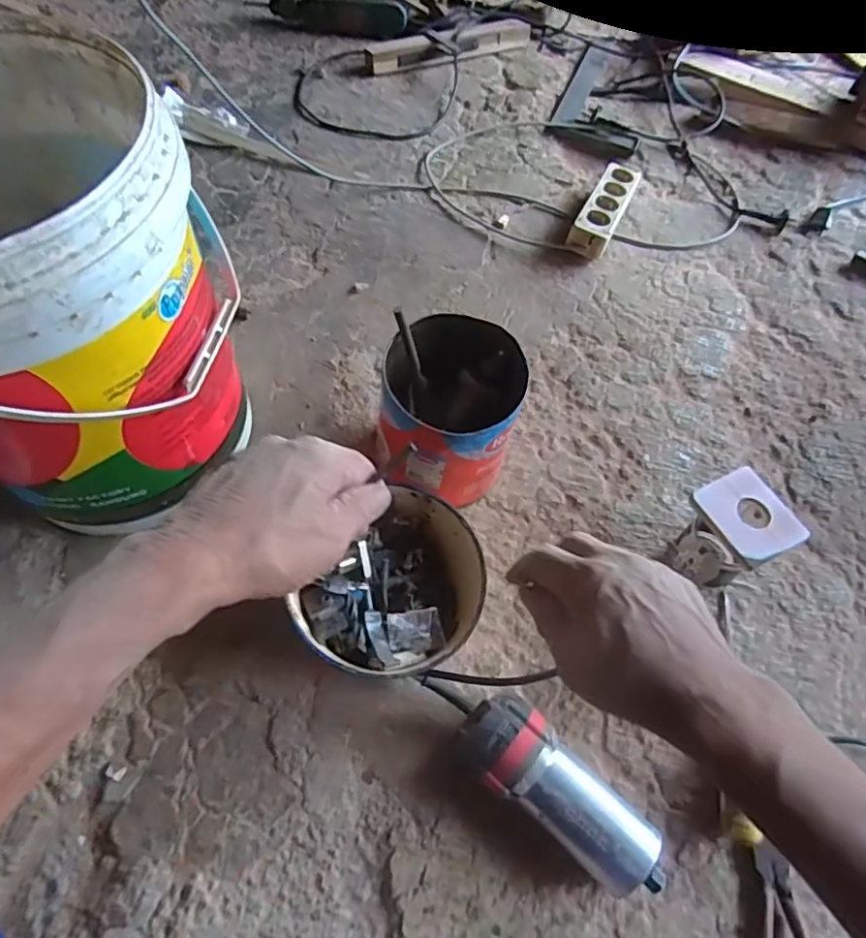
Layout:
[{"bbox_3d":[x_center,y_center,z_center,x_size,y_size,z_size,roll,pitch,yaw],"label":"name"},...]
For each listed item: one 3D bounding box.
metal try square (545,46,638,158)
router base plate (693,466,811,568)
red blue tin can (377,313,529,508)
[{"bbox_3d":[0.329,-0.698,1.143,0.160,0.014,0.319,21,62,8],"label":"metal try square"},{"bbox_3d":[0.305,0.044,0.588,0.077,0.010,0.089,-26,66,-16],"label":"router base plate"},{"bbox_3d":[0.019,-0.056,0.667,0.135,0.156,0.162,19,62,7],"label":"red blue tin can"}]

